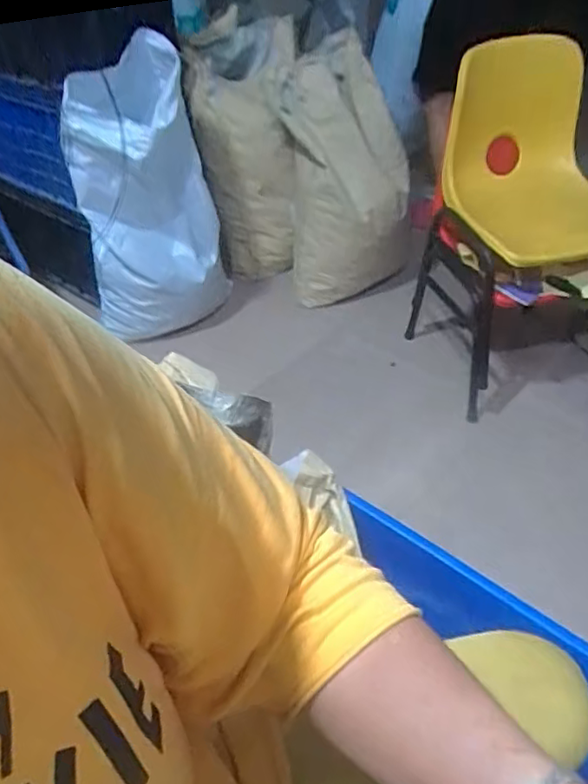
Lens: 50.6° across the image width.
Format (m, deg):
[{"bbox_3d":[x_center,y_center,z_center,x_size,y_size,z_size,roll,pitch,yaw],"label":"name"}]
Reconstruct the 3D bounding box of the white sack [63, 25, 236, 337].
[{"bbox_3d":[-0.346,-0.493,1.498,0.307,0.519,0.475,-7,41,-5],"label":"white sack"}]

